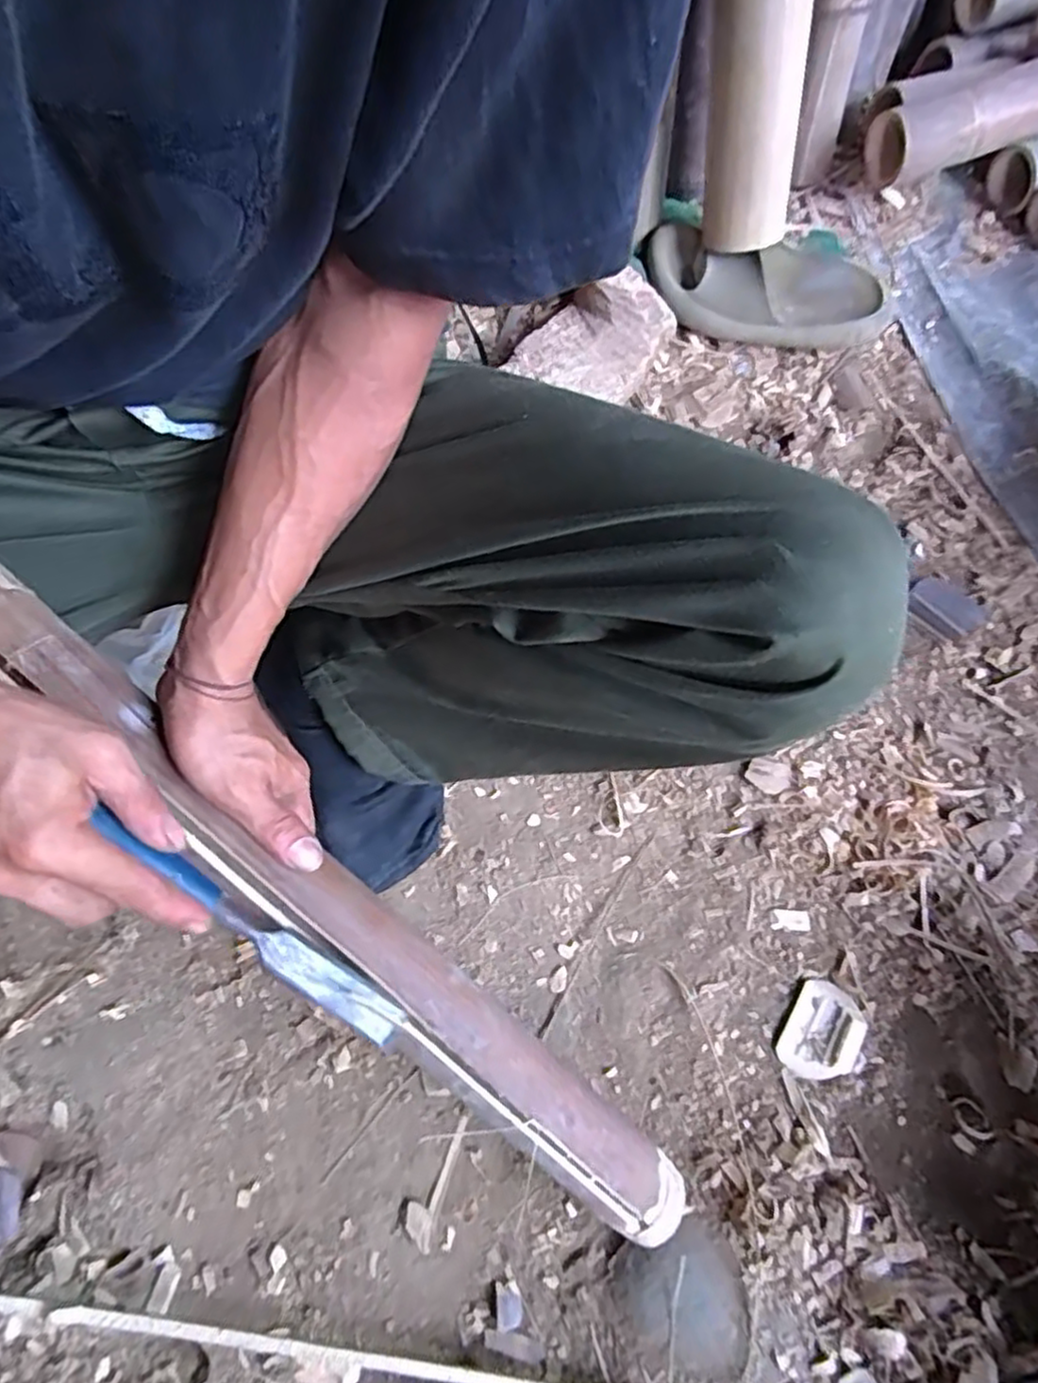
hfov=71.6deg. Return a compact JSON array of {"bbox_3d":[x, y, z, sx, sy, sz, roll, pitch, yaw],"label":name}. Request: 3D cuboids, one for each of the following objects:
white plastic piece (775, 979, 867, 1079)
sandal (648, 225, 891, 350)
[{"bbox_3d":[0.213,0.239,0.503,0.046,0.016,0.063,30,72,13],"label":"white plastic piece"},{"bbox_3d":[0.249,-0.403,0.713,0.244,0.063,0.111,8,69,5],"label":"sandal"}]

